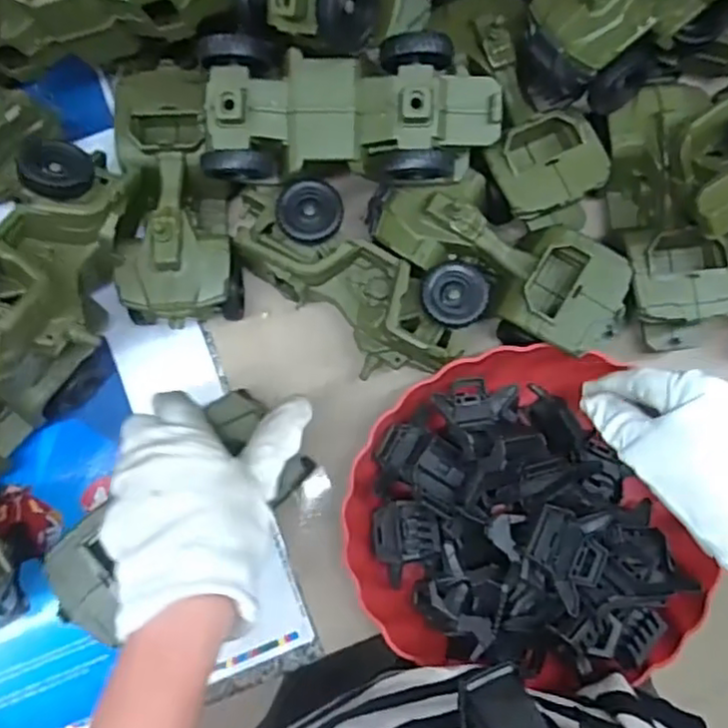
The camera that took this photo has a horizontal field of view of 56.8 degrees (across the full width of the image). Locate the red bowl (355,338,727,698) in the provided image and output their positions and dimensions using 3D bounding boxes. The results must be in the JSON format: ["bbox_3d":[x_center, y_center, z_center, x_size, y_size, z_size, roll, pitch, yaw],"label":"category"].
[{"bbox_3d":[0.100,0.113,0.456,0.214,0.055,0.227,-24,84,-4],"label":"red bowl"}]

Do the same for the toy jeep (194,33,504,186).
[{"bbox_3d":[-0.007,-0.161,0.436,0.182,0.069,0.087,2,101,1],"label":"toy jeep"}]

